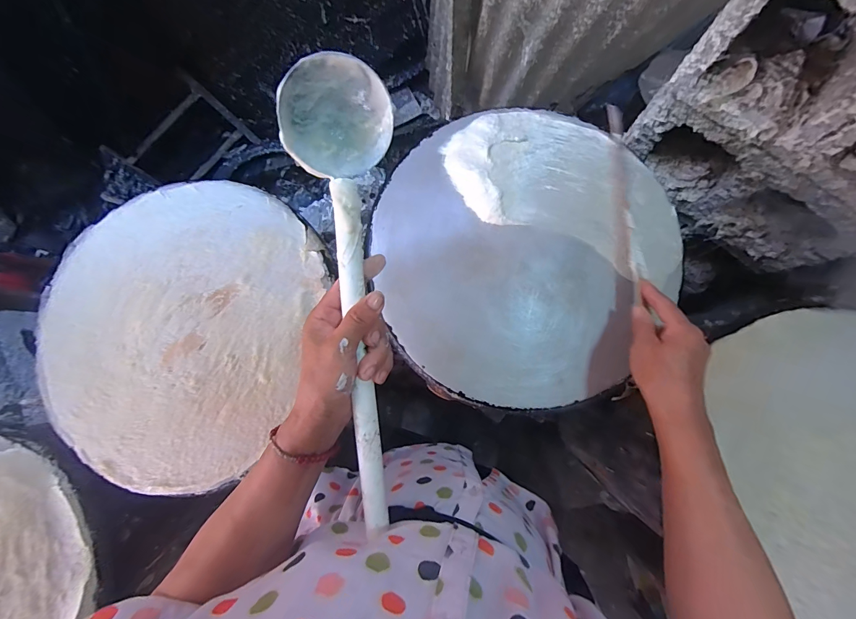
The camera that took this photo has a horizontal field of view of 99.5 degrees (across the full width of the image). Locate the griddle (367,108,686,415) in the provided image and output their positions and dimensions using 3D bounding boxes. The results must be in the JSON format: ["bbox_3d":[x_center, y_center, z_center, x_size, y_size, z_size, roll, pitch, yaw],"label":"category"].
[{"bbox_3d":[0.110,-0.073,0.446,0.352,0.036,0.369,0,80,1],"label":"griddle"}]

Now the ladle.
[{"bbox_3d":[-0.061,-0.005,0.297,0.084,0.054,0.367,-4,90,0],"label":"ladle"}]

